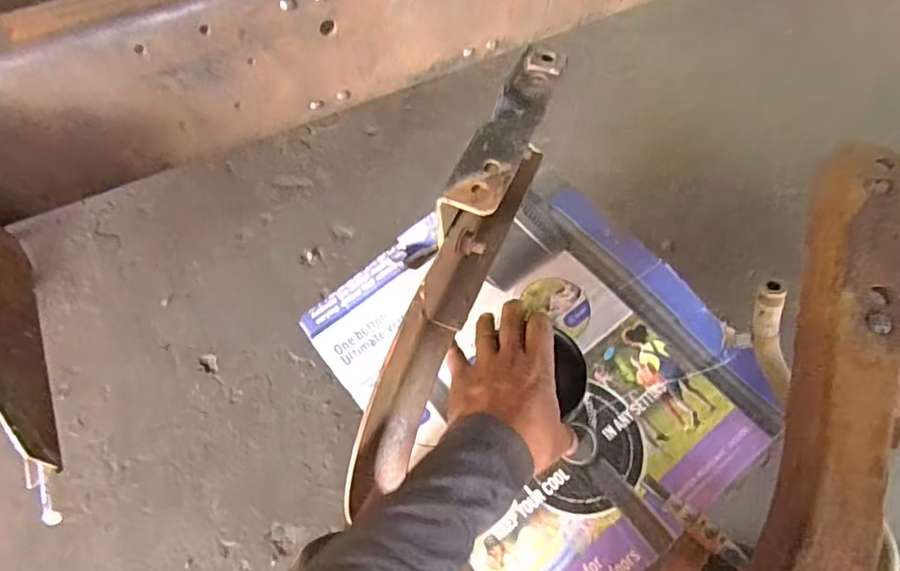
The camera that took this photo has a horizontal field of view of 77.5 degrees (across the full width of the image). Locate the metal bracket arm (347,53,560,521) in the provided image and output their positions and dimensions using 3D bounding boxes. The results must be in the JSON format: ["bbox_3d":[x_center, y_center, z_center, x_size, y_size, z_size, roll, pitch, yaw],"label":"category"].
[{"bbox_3d":[0.005,-0.009,0.404,0.037,0.108,0.350,22,86,14],"label":"metal bracket arm"}]

